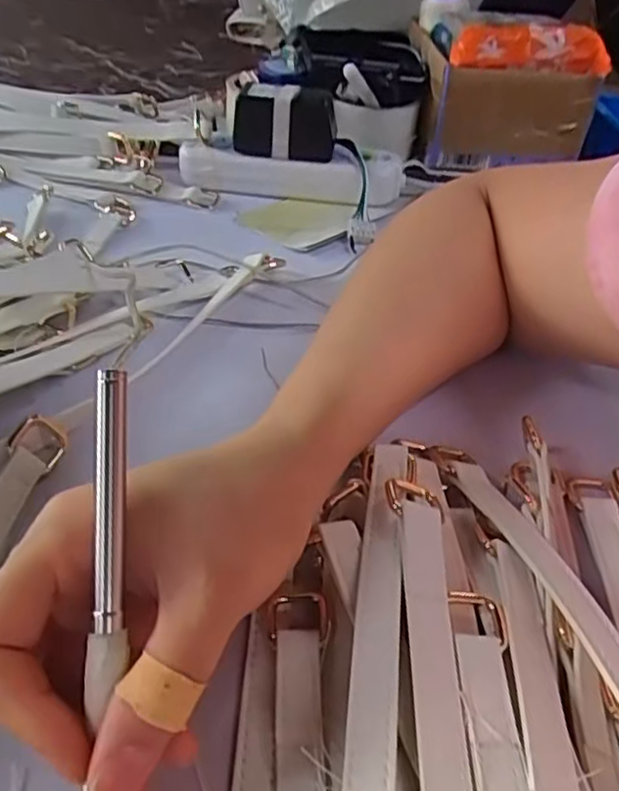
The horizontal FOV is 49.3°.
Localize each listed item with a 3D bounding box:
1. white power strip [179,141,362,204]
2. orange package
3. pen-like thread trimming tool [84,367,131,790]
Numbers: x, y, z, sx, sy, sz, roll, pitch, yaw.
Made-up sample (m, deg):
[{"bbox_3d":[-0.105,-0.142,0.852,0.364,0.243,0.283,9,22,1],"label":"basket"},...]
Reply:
[{"bbox_3d":[-0.031,-0.176,0.533,0.141,0.035,0.023,5,40,-1],"label":"white power strip"},{"bbox_3d":[0.183,-0.290,0.558,0.129,0.030,0.045,5,40,2],"label":"orange package"},{"bbox_3d":[-0.056,0.061,0.188,0.010,0.014,0.134,0,83,-4],"label":"pen-like thread trimming tool"}]

